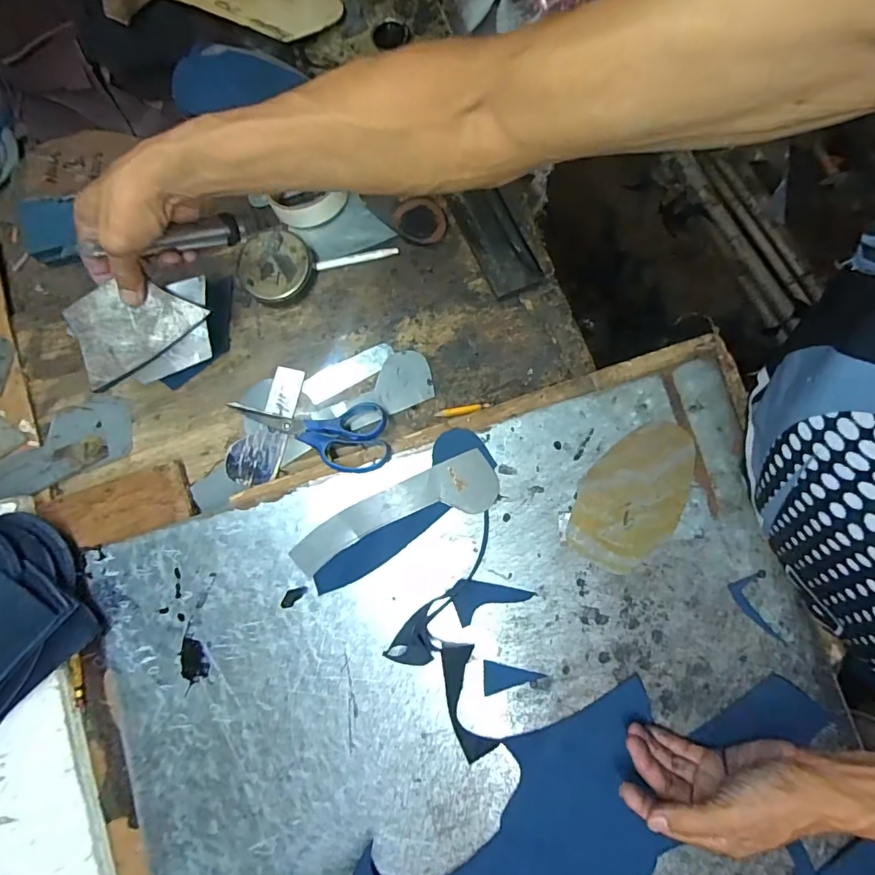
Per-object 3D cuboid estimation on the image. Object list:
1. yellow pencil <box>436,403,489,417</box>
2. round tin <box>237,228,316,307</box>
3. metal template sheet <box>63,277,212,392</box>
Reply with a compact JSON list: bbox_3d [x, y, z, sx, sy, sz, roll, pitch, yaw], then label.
[{"bbox_3d":[0.025,-0.028,0.496,0.055,0.008,0.009,-9,82,-4],"label":"yellow pencil"},{"bbox_3d":[-0.170,-0.177,0.512,0.075,0.027,0.074,0,82,-3],"label":"round tin"},{"bbox_3d":[-0.272,-0.100,0.430,0.113,0.008,0.069,-37,112,-5],"label":"metal template sheet"}]

